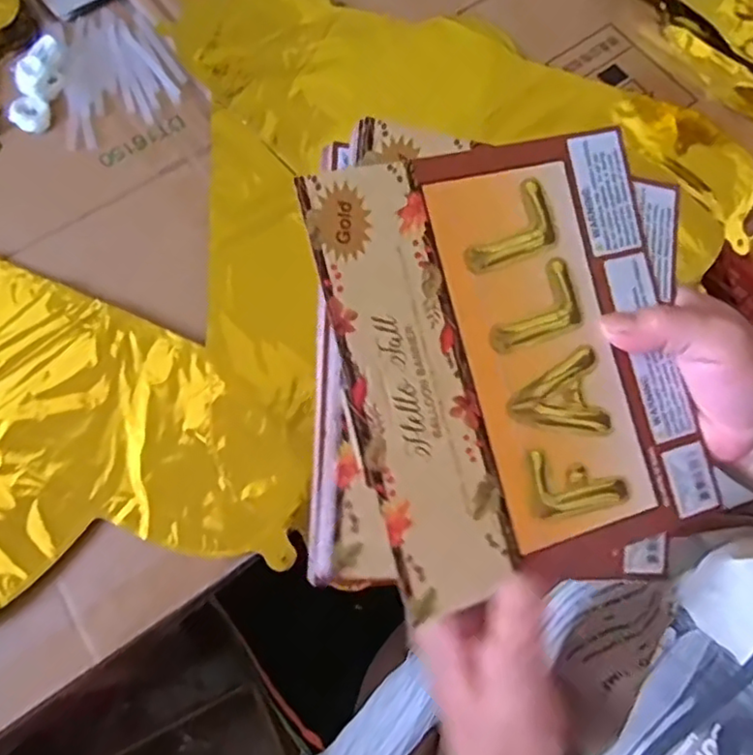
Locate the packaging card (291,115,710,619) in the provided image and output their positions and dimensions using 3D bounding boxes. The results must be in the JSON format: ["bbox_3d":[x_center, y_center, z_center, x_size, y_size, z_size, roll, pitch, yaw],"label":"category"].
[{"bbox_3d":[0.066,-0.009,0.289,0.161,0.004,0.188,-14,89,-17],"label":"packaging card"}]

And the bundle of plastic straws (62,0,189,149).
[{"bbox_3d":[-0.189,-0.233,0.474,0.083,0.004,0.140,-15,69,-5],"label":"bundle of plastic straws"}]

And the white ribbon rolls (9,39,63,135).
[{"bbox_3d":[-0.241,-0.210,0.453,0.029,0.011,0.078,2,69,1],"label":"white ribbon rolls"}]

